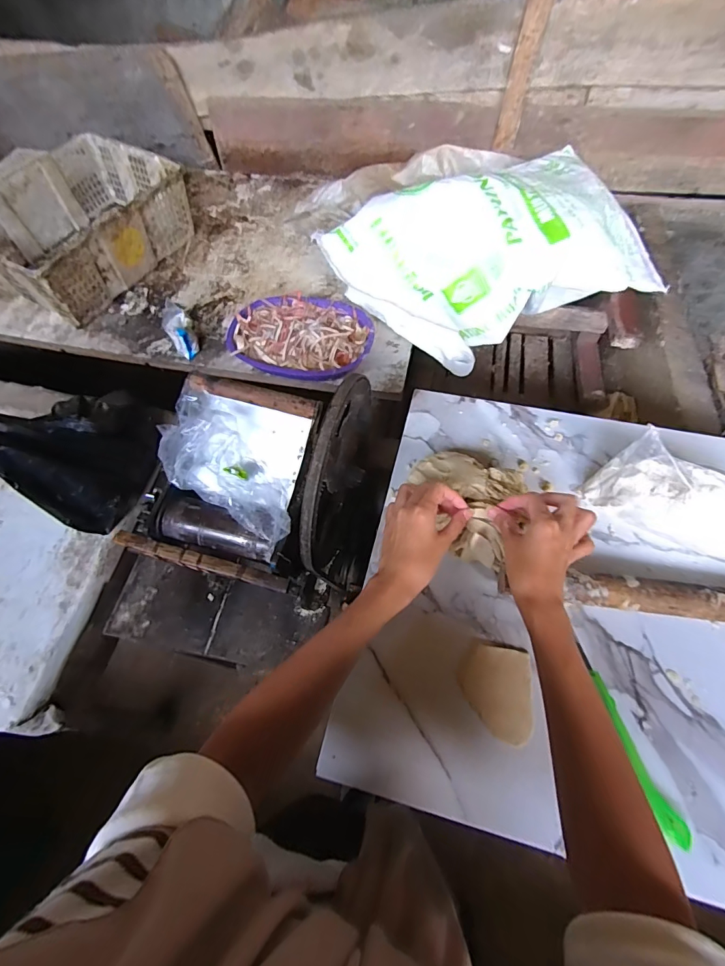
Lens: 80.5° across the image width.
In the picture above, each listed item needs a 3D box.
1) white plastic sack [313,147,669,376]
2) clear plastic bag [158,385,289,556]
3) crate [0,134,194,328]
[{"bbox_3d":[0.295,-0.506,0.930,0.668,0.187,0.398,-24,64,-11],"label":"white plastic sack"},{"bbox_3d":[-0.167,-0.012,0.528,0.118,0.062,0.207,-42,89,-19],"label":"clear plastic bag"},{"bbox_3d":[-0.701,-0.641,1.059,0.347,0.142,0.475,26,65,14],"label":"crate"}]

